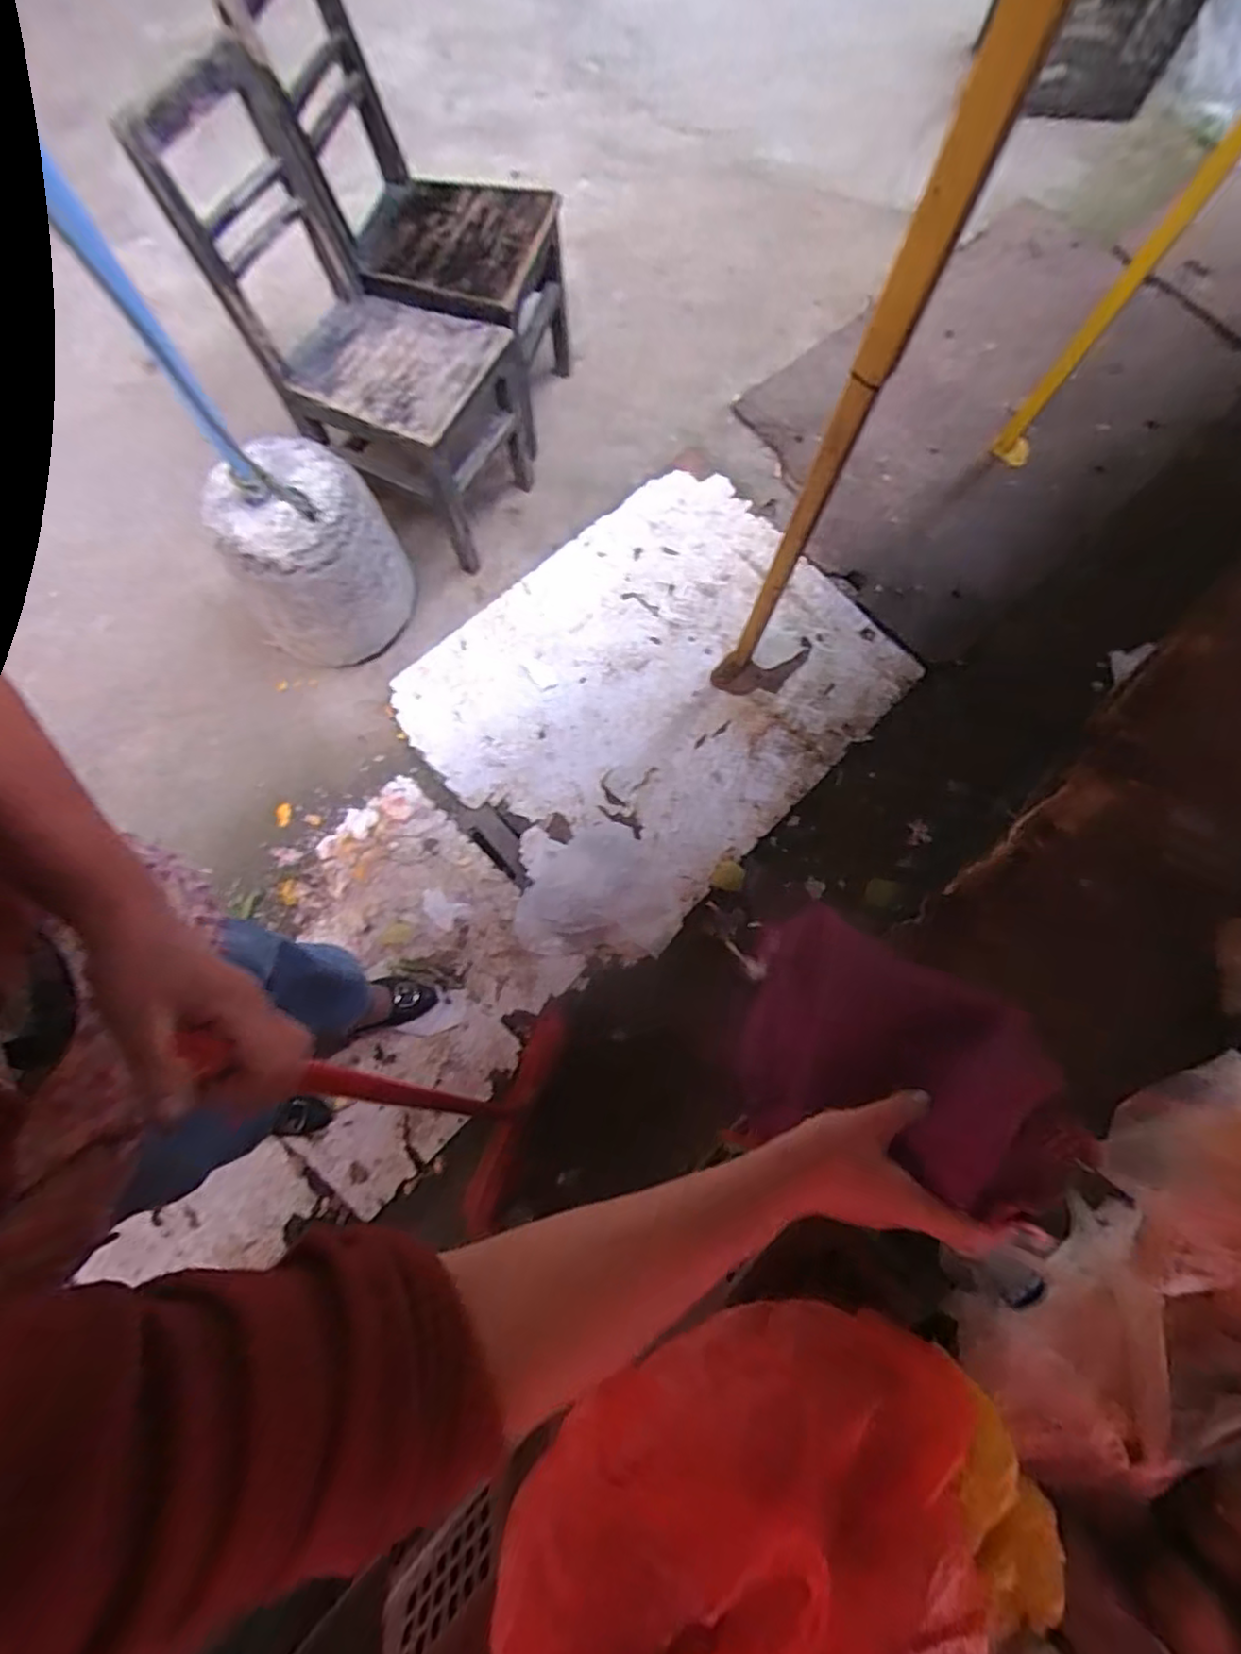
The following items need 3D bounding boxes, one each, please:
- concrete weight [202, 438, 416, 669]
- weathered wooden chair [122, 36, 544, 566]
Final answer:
[{"bbox_3d":[-0.572,-0.492,1.233,0.267,0.350,0.248,13,74,2],"label":"concrete weight"},{"bbox_3d":[-0.452,-0.872,1.181,0.481,0.533,0.306,28,75,6],"label":"weathered wooden chair"}]

